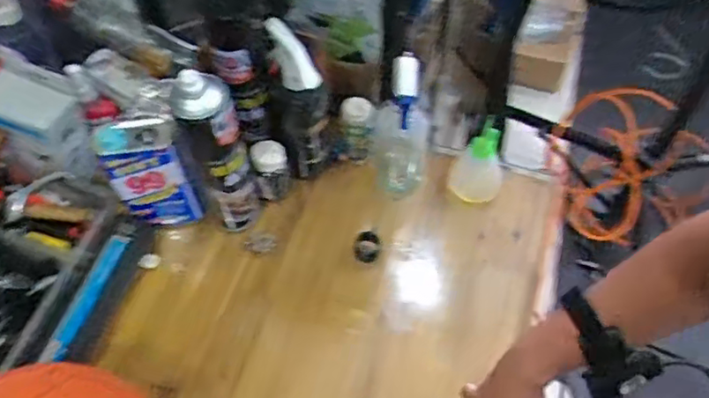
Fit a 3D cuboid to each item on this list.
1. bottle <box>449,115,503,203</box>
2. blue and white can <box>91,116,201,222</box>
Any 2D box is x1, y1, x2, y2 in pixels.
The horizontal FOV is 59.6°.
[{"bbox_3d":[0.172,-0.054,0.835,0.069,0.121,0.060,15,59,9],"label":"bottle"},{"bbox_3d":[-0.247,-0.028,0.766,0.097,0.168,0.042,-4,58,-3],"label":"blue and white can"}]

